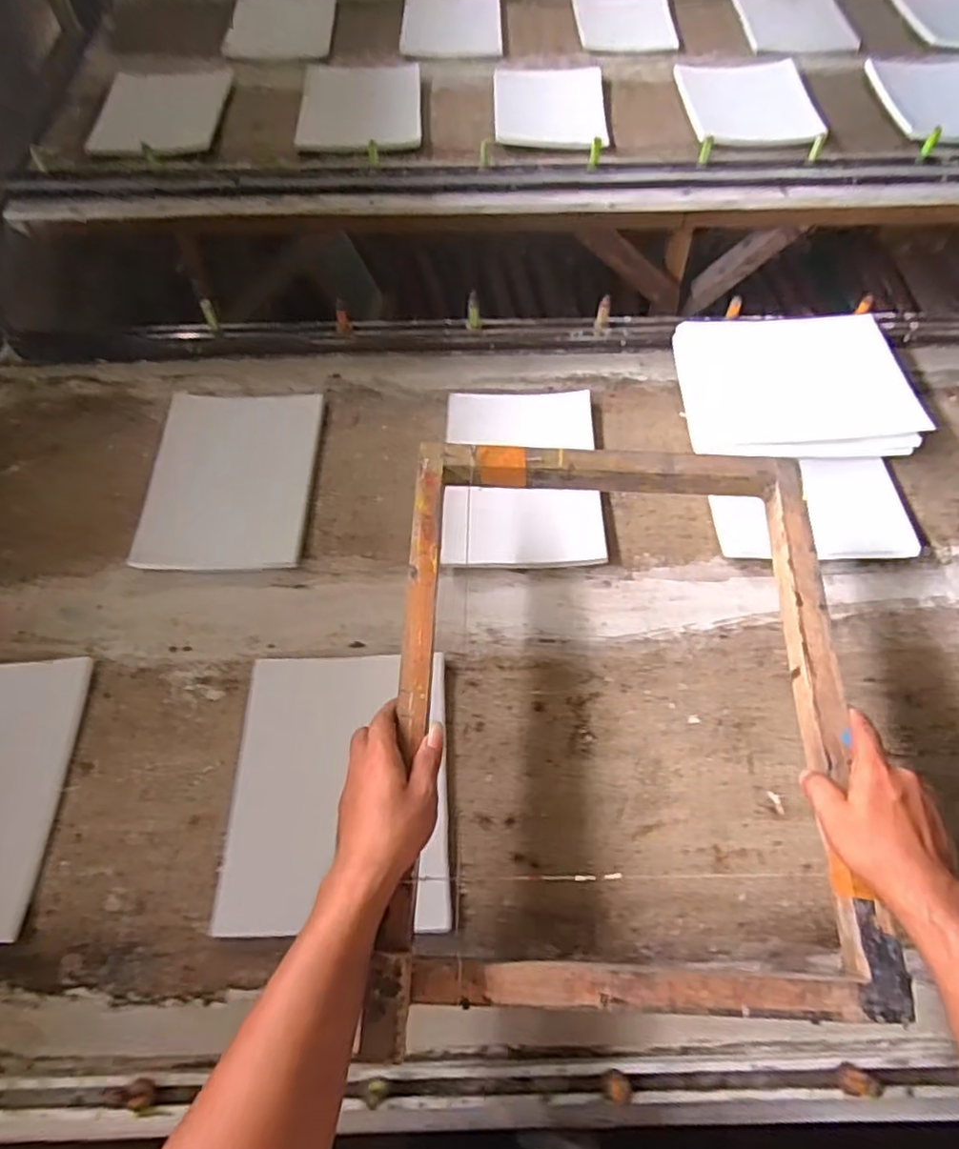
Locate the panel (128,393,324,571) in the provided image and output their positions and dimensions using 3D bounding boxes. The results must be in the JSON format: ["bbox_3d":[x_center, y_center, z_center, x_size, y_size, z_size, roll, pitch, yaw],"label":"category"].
[{"bbox_3d":[-0.318,-0.129,0.846,0.195,0.014,0.272,4,64,-7],"label":"panel"}]

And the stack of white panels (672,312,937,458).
[{"bbox_3d":[0.423,-0.261,0.890,0.282,0.019,0.235,-4,66,11],"label":"stack of white panels"}]

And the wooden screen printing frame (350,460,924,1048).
[{"bbox_3d":[0.125,0.107,0.576,0.391,0.051,0.513,1,65,3],"label":"wooden screen printing frame"}]

